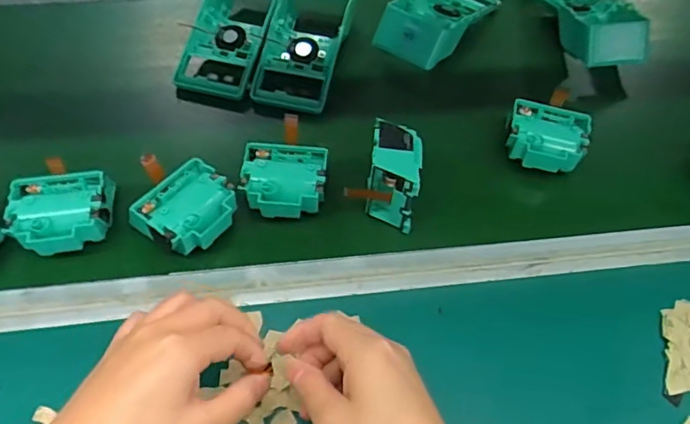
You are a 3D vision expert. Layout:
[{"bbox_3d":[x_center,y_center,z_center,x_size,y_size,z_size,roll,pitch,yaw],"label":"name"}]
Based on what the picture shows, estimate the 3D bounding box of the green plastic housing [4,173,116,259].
[{"bbox_3d":[-0.239,0.006,0.468,0.078,0.039,0.064,-5,55,-8],"label":"green plastic housing"}]

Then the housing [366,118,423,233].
[{"bbox_3d":[0.043,-0.031,0.483,0.041,0.073,0.066,9,54,2],"label":"housing"}]

